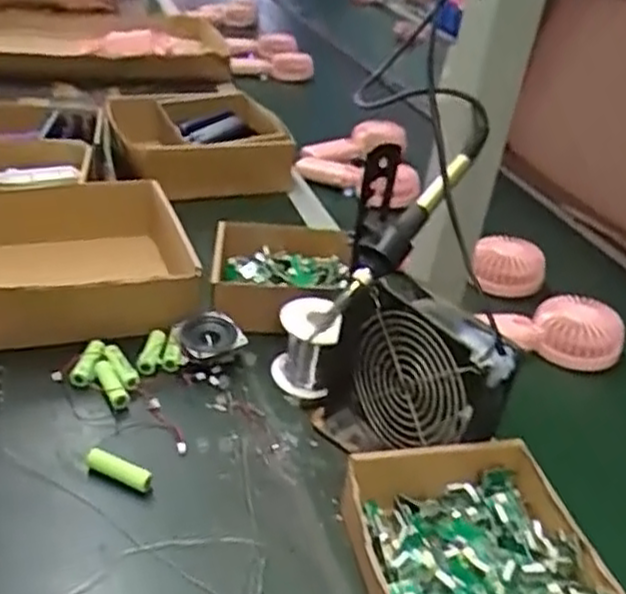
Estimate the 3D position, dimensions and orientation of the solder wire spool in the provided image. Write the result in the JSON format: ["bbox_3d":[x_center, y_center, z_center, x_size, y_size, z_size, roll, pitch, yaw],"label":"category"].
[{"bbox_3d":[-0.007,0.043,0.651,0.047,0.071,0.057,-1,33,-14],"label":"solder wire spool"}]

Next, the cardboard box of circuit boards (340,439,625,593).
[{"bbox_3d":[0.100,0.171,0.478,0.149,0.053,0.179,-2,33,-15],"label":"cardboard box of circuit boards"}]

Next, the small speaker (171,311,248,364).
[{"bbox_3d":[-0.094,0.037,0.673,0.064,0.018,0.046,-8,55,-30],"label":"small speaker"}]

